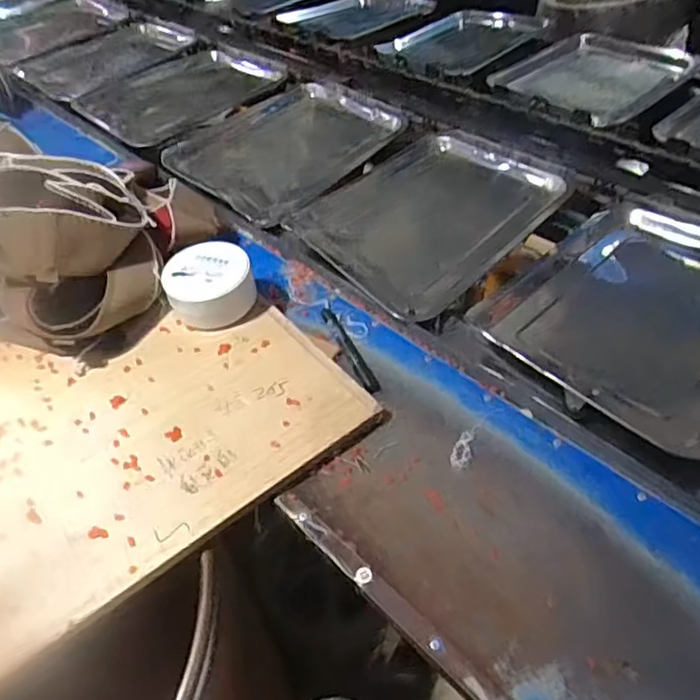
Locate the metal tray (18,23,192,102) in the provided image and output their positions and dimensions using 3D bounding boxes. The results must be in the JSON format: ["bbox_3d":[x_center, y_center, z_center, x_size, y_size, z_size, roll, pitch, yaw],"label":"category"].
[{"bbox_3d":[-0.592,-0.676,1.346,0.265,0.040,0.344,34,55,32],"label":"metal tray"}]

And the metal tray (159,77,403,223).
[{"bbox_3d":[-0.126,-0.361,0.998,0.318,0.044,0.356,28,52,28],"label":"metal tray"}]

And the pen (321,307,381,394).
[{"bbox_3d":[-0.001,-0.002,0.686,0.019,0.009,0.144,-18,46,-15],"label":"pen"}]

